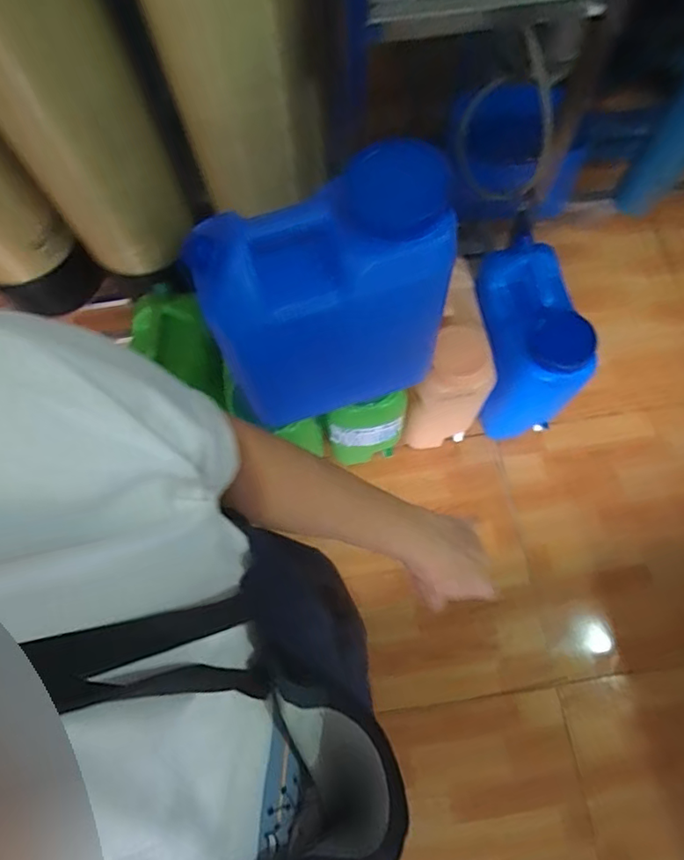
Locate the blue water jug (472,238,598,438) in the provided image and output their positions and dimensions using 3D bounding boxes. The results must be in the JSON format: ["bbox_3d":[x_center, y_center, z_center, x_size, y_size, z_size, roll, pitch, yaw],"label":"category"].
[{"bbox_3d":[0.395,-0.180,1.265,0.183,0.431,0.308,-11,71,-1],"label":"blue water jug"}]

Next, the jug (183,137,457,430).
[{"bbox_3d":[-0.016,-0.160,0.780,0.307,0.409,0.136,-23,71,-5],"label":"jug"}]

